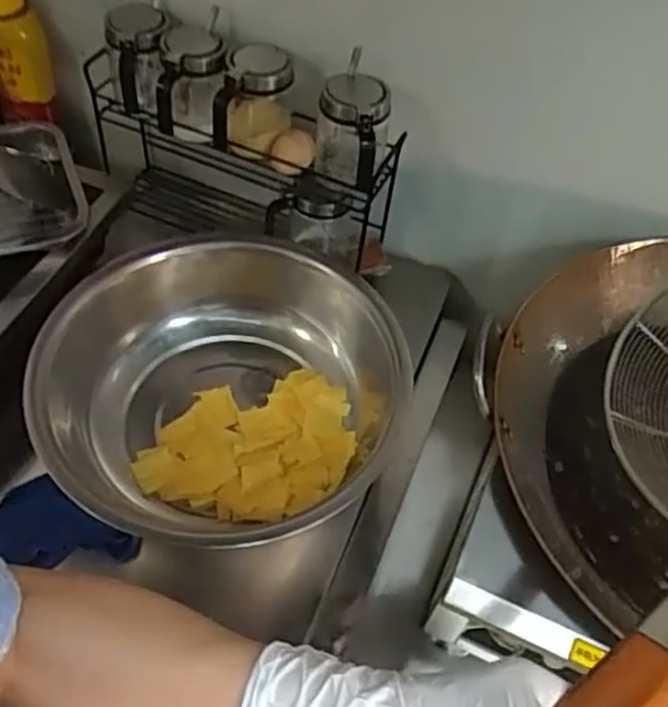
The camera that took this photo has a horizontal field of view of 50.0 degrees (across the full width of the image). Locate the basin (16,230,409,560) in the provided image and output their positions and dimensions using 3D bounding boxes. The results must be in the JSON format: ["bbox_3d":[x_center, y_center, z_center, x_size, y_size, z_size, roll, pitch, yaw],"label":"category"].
[{"bbox_3d":[-0.104,0.031,0.739,0.350,0.123,0.375,2,53,-3],"label":"basin"}]

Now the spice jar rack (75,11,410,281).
[{"bbox_3d":[-0.115,-0.237,0.867,0.392,0.265,0.117,22,55,12],"label":"spice jar rack"}]

